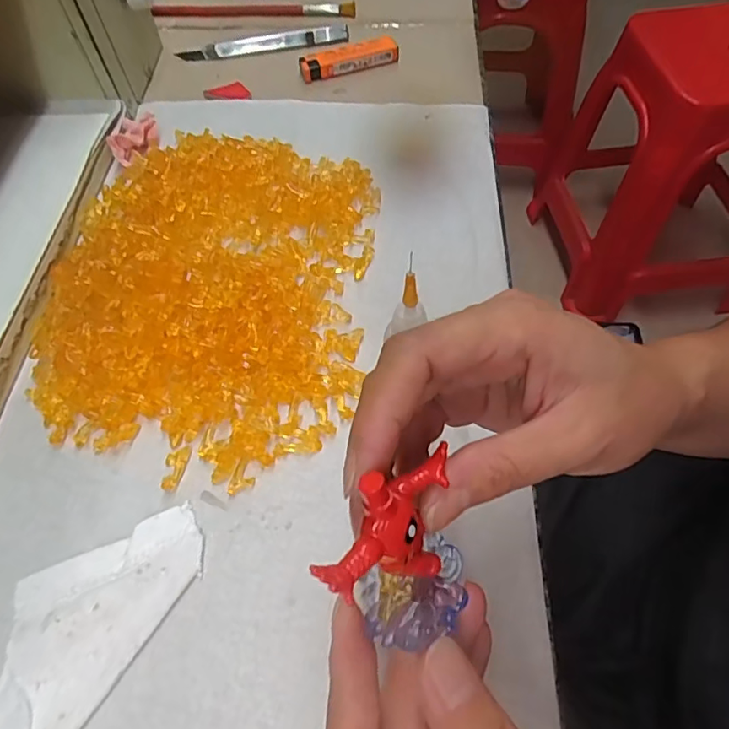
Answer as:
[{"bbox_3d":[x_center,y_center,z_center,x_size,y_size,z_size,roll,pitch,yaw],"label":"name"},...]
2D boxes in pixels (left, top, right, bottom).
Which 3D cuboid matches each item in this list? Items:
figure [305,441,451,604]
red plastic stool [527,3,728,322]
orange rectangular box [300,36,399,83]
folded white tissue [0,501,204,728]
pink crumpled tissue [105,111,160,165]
[{"bbox_3d":[0.010,0.039,0.135,0.022,0.020,0.046,26,64,18],"label":"figure"},{"bbox_3d":[0.594,-0.405,1.048,0.358,0.489,0.417,-7,59,-1],"label":"red plastic stool"},{"bbox_3d":[-0.013,-0.249,0.438,0.080,0.015,0.019,-13,59,-4],"label":"orange rectangular box"},{"bbox_3d":[-0.120,0.106,0.234,0.060,0.008,0.108,29,65,19],"label":"folded white tissue"},{"bbox_3d":[-0.167,-0.163,0.393,0.027,0.017,0.045,3,59,5],"label":"pink crumpled tissue"}]

